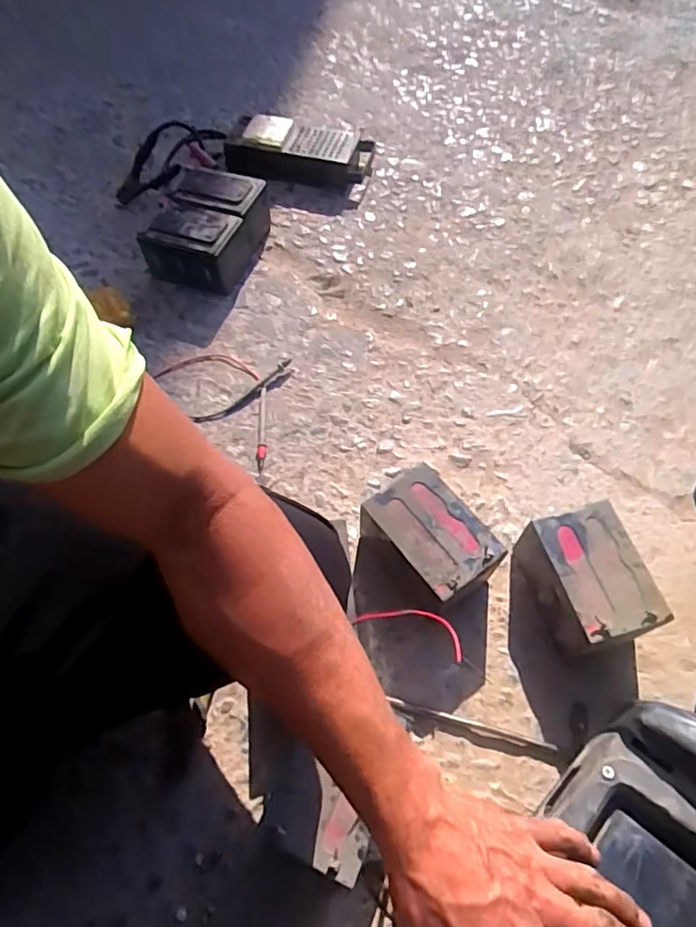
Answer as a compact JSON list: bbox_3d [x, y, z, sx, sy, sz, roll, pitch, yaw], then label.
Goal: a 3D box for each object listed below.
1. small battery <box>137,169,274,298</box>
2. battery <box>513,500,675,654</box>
[{"bbox_3d":[-0.234,-0.402,0.976,0.173,0.092,0.206,12,63,8],"label":"small battery"},{"bbox_3d":[0.283,0.142,0.674,0.104,0.103,0.147,-16,62,-6],"label":"battery"}]

